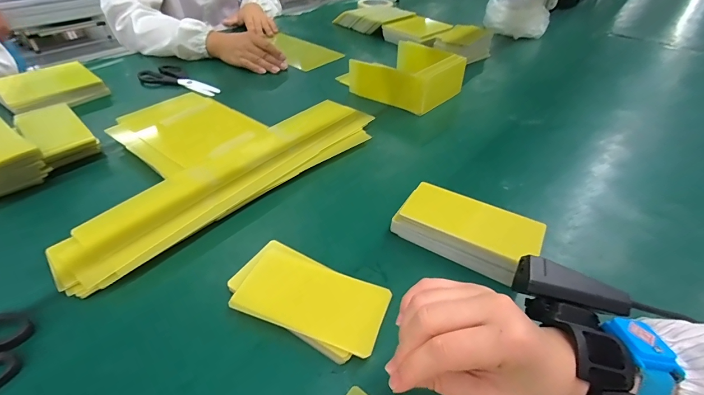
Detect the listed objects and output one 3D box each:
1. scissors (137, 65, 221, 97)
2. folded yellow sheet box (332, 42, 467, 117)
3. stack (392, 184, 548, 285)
[{"bbox_3d":[-0.351,-0.234,0.693,0.182,0.014,0.073,26,47,26],"label":"scissors"},{"bbox_3d":[0.103,-0.251,0.694,0.214,0.070,0.163,30,49,29],"label":"folded yellow sheet box"},{"bbox_3d":[0.126,0.036,0.383,0.142,0.047,0.066,23,46,24],"label":"stack"}]

